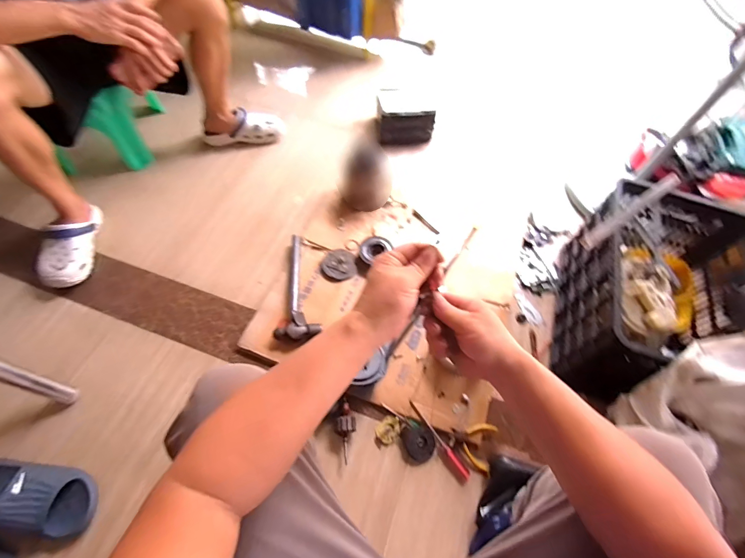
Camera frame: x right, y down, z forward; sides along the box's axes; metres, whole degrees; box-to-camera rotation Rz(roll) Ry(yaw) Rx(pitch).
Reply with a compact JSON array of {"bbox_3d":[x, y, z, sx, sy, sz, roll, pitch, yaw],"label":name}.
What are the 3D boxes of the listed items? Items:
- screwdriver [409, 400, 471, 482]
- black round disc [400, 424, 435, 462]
[{"bbox_3d":[0.142,0.356,0.790,0.023,0.020,0.192,-35,67,-22],"label":"screwdriver"},{"bbox_3d":[0.103,0.365,0.799,0.065,0.013,0.077,-23,63,-16],"label":"black round disc"}]

